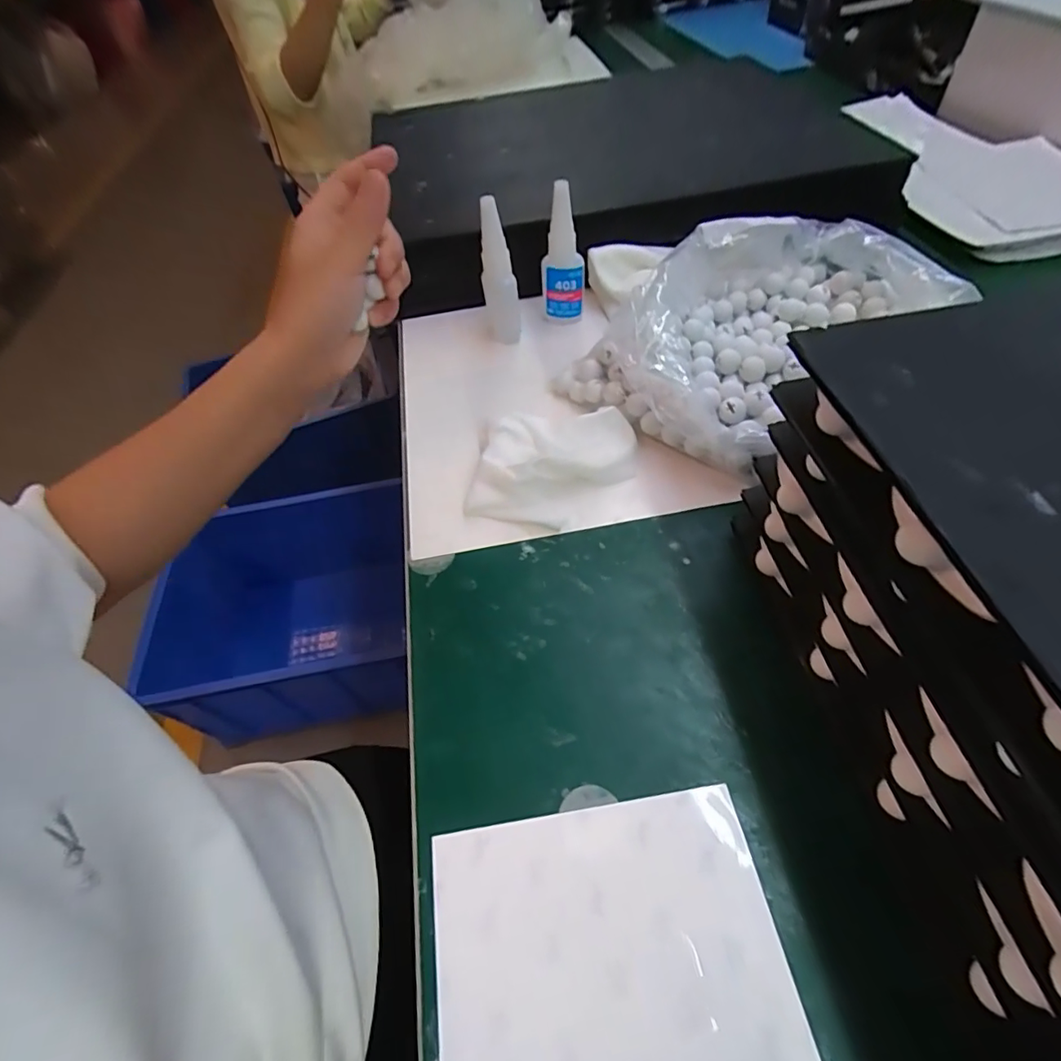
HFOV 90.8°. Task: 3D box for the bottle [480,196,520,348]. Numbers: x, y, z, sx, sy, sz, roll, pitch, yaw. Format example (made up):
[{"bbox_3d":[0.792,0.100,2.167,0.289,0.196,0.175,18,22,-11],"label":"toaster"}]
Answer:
[{"bbox_3d":[-0.025,-0.200,0.408,0.026,0.106,0.027,-8,54,-1],"label":"bottle"}]

